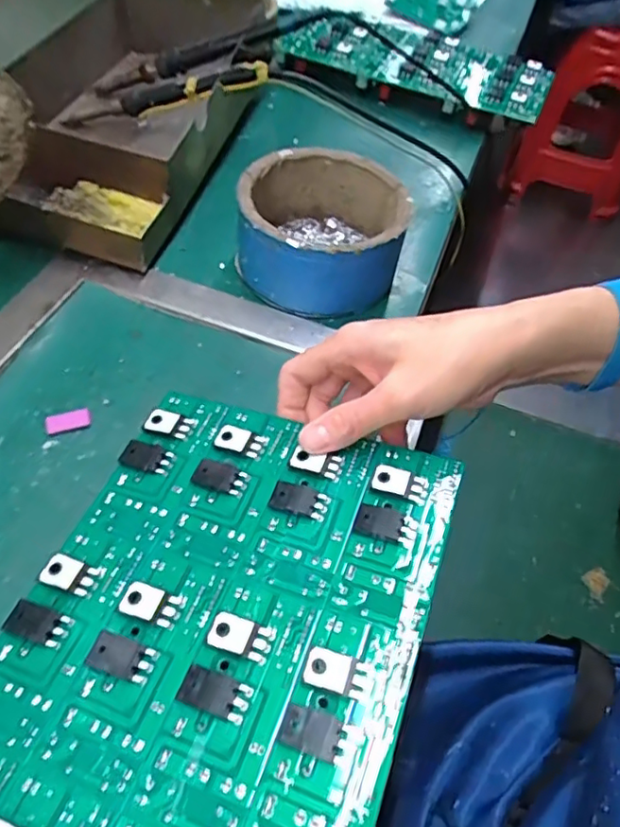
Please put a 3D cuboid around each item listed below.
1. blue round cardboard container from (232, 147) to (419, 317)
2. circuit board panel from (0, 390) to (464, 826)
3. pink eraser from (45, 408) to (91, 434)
[{"bbox_3d":[0.009,-0.133,0.436,0.114,0.066,0.117,3,53,-4],"label":"blue round cardboard container"},{"bbox_3d":[-0.051,0.110,0.241,0.172,0.007,0.278,13,51,16],"label":"circuit board panel"},{"bbox_3d":[-0.149,0.005,0.362,0.026,0.006,0.012,-15,56,-16],"label":"pink eraser"}]

